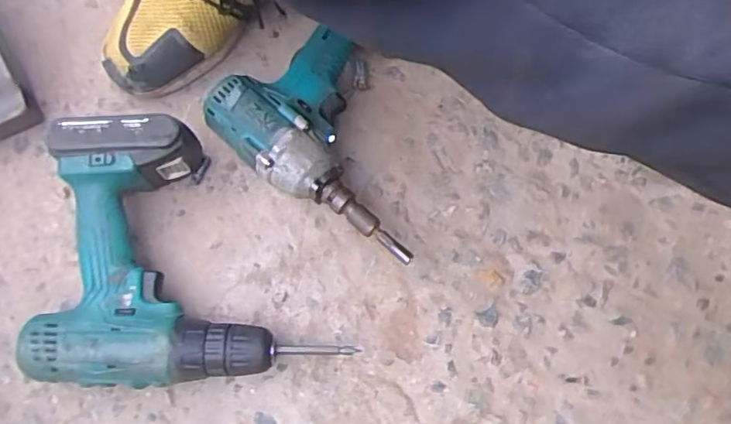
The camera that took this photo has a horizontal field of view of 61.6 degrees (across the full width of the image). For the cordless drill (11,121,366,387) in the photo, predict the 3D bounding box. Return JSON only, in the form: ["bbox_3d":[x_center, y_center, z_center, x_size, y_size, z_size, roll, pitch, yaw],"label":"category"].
[{"bbox_3d":[-0.137,0.034,0.482,0.237,0.073,0.202,3,73,3],"label":"cordless drill"}]

